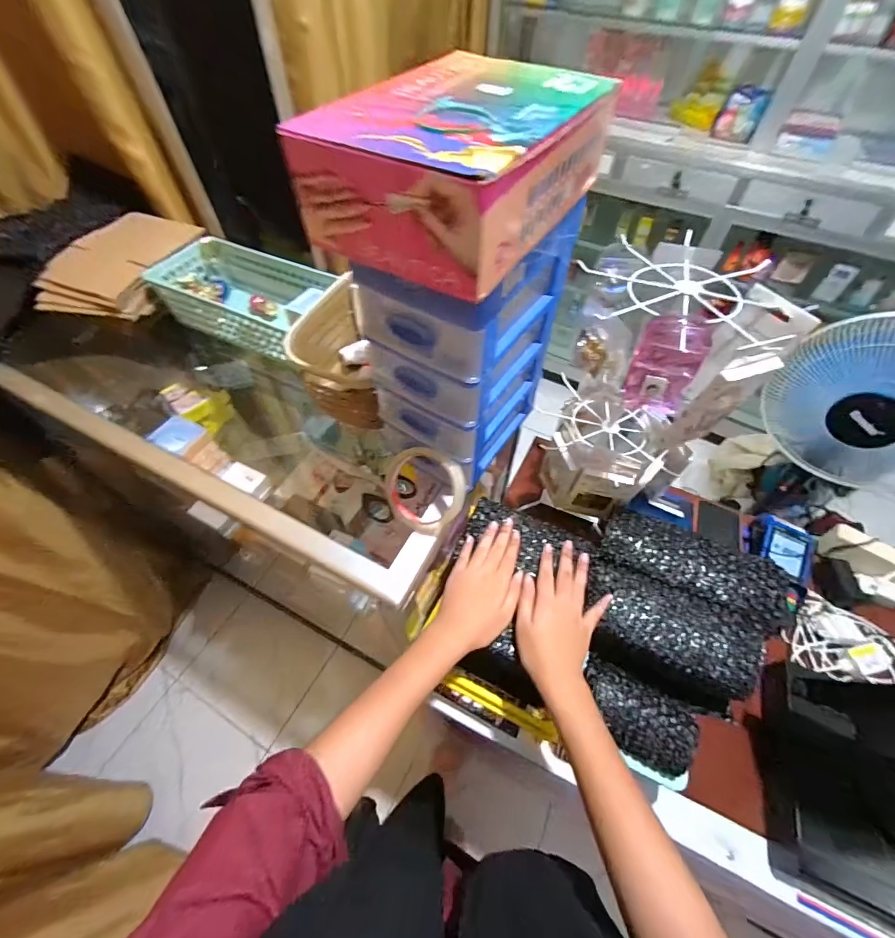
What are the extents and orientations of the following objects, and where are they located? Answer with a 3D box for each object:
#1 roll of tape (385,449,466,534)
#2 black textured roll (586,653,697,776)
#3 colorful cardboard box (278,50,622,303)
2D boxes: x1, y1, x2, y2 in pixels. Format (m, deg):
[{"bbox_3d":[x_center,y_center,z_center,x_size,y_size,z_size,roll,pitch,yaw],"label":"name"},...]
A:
[{"bbox_3d":[-0.027,0.024,0.455,0.092,0.019,0.090,2,96,17],"label":"roll of tape"},{"bbox_3d":[0.225,0.292,0.486,0.124,0.046,0.080,26,58,16],"label":"black textured roll"},{"bbox_3d":[0.010,-0.215,0.284,0.144,0.072,0.201,28,59,17],"label":"colorful cardboard box"}]

